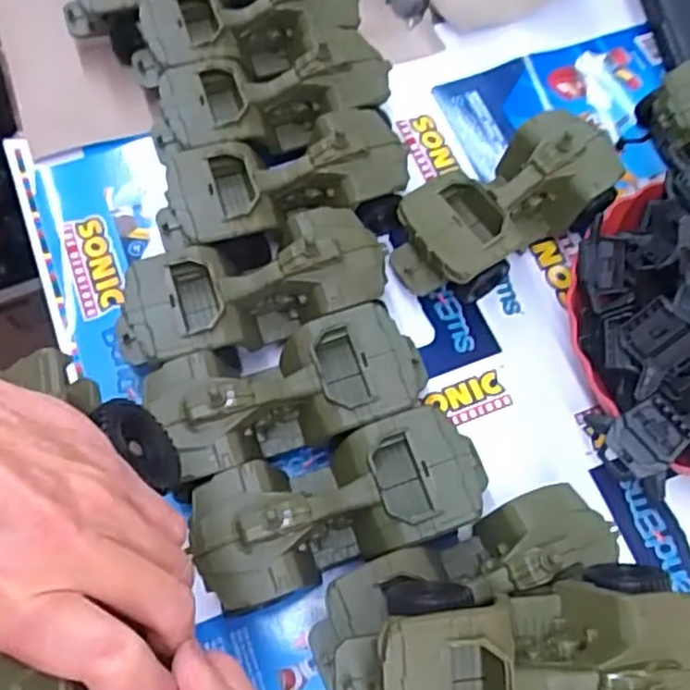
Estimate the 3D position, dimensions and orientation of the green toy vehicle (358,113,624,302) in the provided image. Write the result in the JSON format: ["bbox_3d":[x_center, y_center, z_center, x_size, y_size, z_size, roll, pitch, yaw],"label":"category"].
[{"bbox_3d":[0.118,-0.102,0.543,0.184,0.079,0.087,-28,71,-13],"label":"green toy vehicle"}]

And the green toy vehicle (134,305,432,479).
[{"bbox_3d":[-0.034,0.035,0.481,0.176,0.081,0.079,-17,69,-9],"label":"green toy vehicle"}]

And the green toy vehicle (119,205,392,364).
[{"bbox_3d":[-0.064,-0.035,0.509,0.185,0.079,0.079,-18,69,-9],"label":"green toy vehicle"}]

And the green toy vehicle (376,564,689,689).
[{"bbox_3d":[0.098,0.163,0.361,0.167,0.079,0.086,-5,67,-4],"label":"green toy vehicle"}]

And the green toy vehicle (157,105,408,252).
[{"bbox_3d":[-0.048,-0.118,0.543,0.183,0.082,0.082,-17,69,-9],"label":"green toy vehicle"}]

